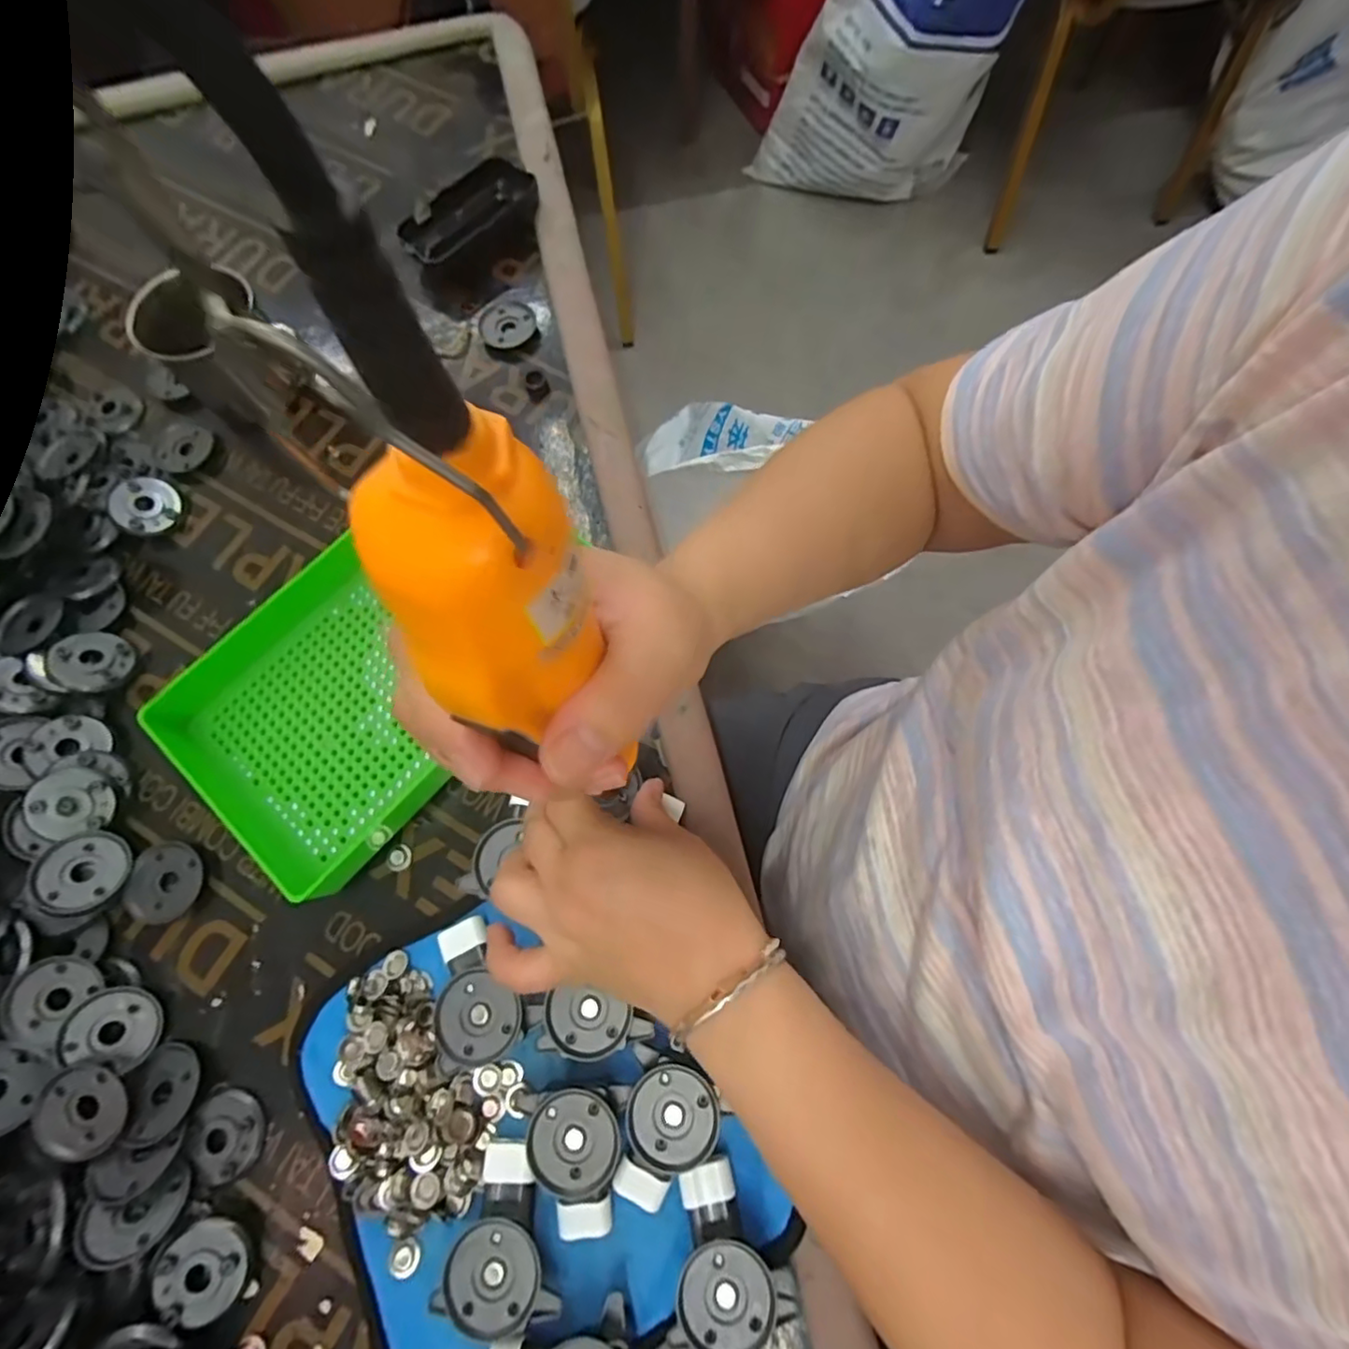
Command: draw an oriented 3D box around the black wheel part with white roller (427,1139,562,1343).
[{"bbox_3d":[-0.076,0.260,0.284,0.053,0.026,0.063,12,73,3],"label":"black wheel part with white roller"}]

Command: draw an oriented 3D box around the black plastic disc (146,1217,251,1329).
[{"bbox_3d":[-0.224,0.282,0.288,0.039,0.007,0.037,4,59,-7],"label":"black plastic disc"}]

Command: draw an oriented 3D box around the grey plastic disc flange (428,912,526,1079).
[{"bbox_3d":[-0.104,0.162,0.312,0.043,0.020,0.065,-27,75,-8],"label":"grey plastic disc flange"}]

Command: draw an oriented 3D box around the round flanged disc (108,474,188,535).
[{"bbox_3d":[-0.349,-0.113,0.404,0.041,0.010,0.041,1,86,-14],"label":"round flanged disc"}]

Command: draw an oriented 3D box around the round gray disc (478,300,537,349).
[{"bbox_3d":[-0.122,-0.256,0.446,0.041,0.005,0.035,-14,74,-5],"label":"round gray disc"}]

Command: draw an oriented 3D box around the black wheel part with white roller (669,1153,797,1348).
[{"bbox_3d":[0.022,0.264,0.281,0.053,0.029,0.065,-12,74,-4],"label":"black wheel part with white roller"}]

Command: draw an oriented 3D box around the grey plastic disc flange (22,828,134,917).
[{"bbox_3d":[-0.329,0.109,0.338,0.045,0.004,0.044,6,60,-10],"label":"grey plastic disc flange"}]

